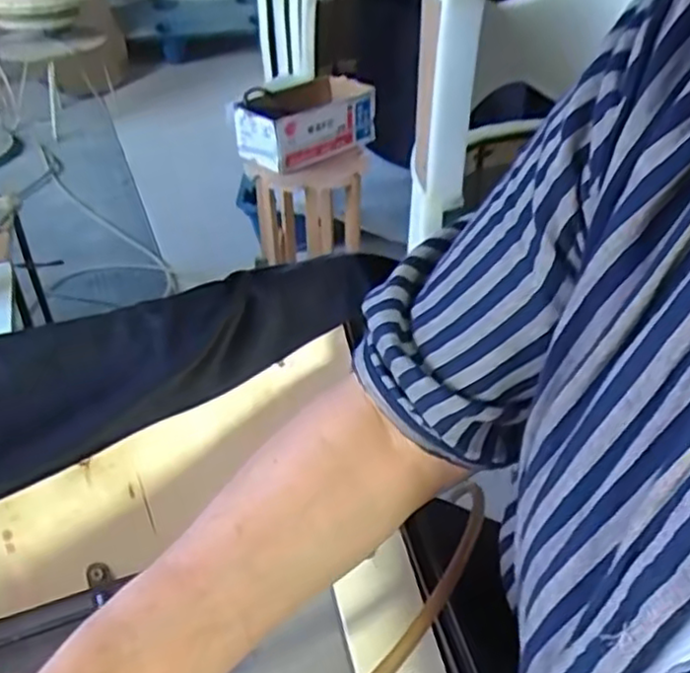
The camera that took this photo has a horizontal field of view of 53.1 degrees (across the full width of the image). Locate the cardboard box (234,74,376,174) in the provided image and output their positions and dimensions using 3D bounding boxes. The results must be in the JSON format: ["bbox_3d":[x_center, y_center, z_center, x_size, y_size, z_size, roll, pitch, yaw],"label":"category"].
[{"bbox_3d":[-0.075,-0.410,1.320,0.261,0.117,0.120,-25,44,-28],"label":"cardboard box"}]

